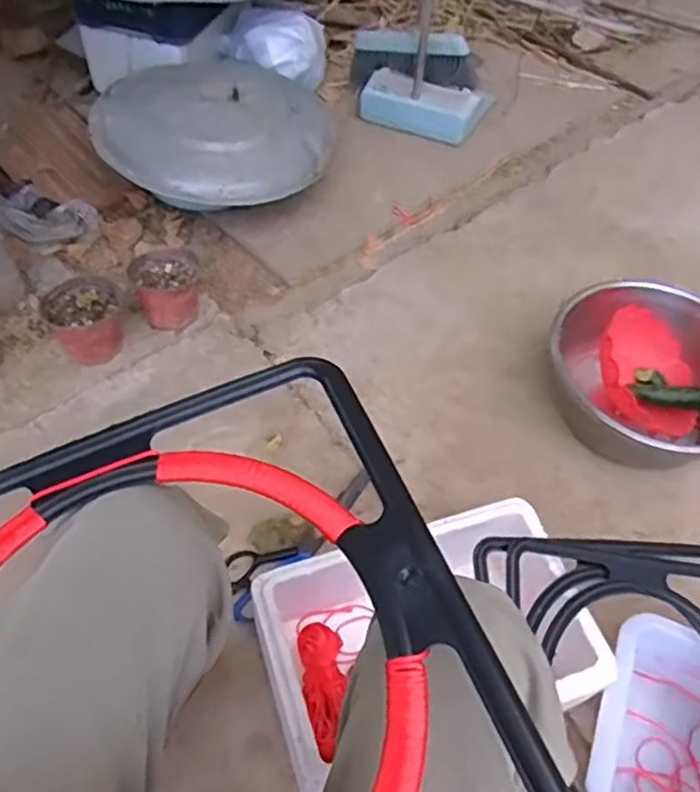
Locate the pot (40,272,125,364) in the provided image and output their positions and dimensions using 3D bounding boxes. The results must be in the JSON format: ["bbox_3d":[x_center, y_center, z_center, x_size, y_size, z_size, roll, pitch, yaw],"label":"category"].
[{"bbox_3d":[-0.412,-0.117,1.106,0.110,0.103,0.107,2,55,-3],"label":"pot"}]

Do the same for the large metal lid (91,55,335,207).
[{"bbox_3d":[-0.279,-0.538,1.320,0.424,0.102,0.462,2,55,-3],"label":"large metal lid"}]

